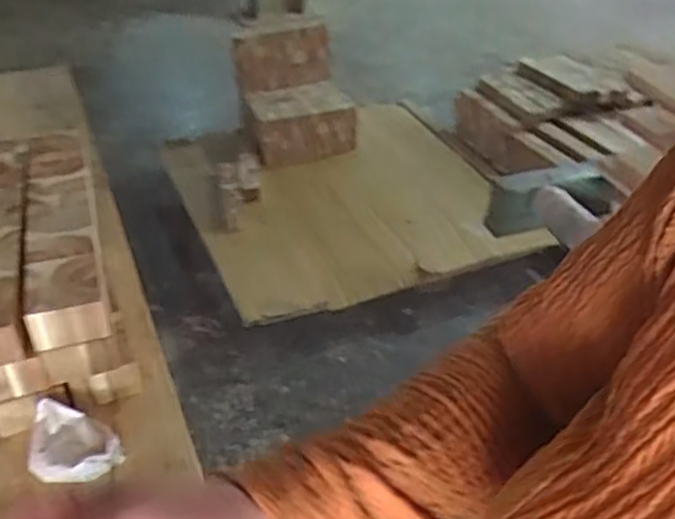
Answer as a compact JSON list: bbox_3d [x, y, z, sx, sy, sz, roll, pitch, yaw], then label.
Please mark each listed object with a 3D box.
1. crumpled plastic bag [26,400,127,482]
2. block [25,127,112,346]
[{"bbox_3d":[-0.227,0.160,0.604,0.077,0.035,0.058,2,37,0],"label":"crumpled plastic bag"},{"bbox_3d":[-0.285,-0.040,0.717,0.064,0.050,0.319,-11,39,-16],"label":"block"}]

